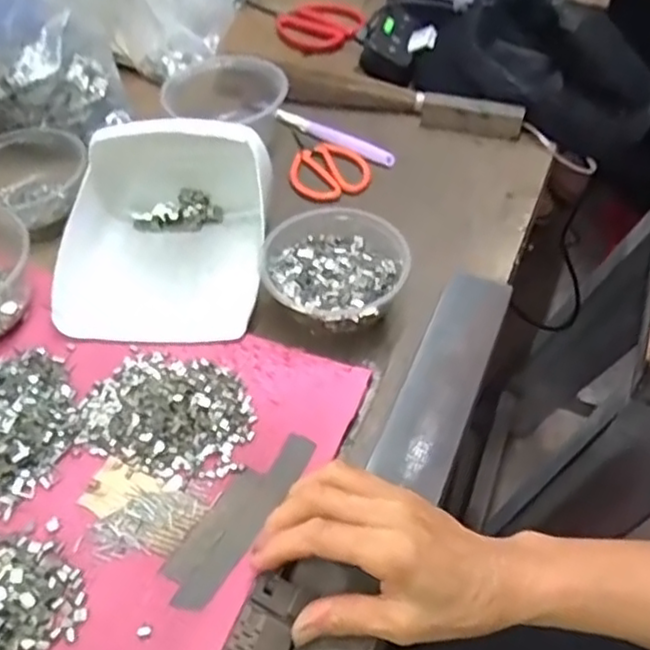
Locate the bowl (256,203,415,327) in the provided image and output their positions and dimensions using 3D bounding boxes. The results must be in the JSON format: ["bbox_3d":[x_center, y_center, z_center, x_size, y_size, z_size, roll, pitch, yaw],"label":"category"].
[{"bbox_3d":[0.006,-0.035,0.517,0.103,0.052,0.100,0,50,0],"label":"bowl"}]

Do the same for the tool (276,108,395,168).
[{"bbox_3d":[0.007,-0.185,0.674,0.137,0.011,0.017,31,57,24],"label":"tool"}]

